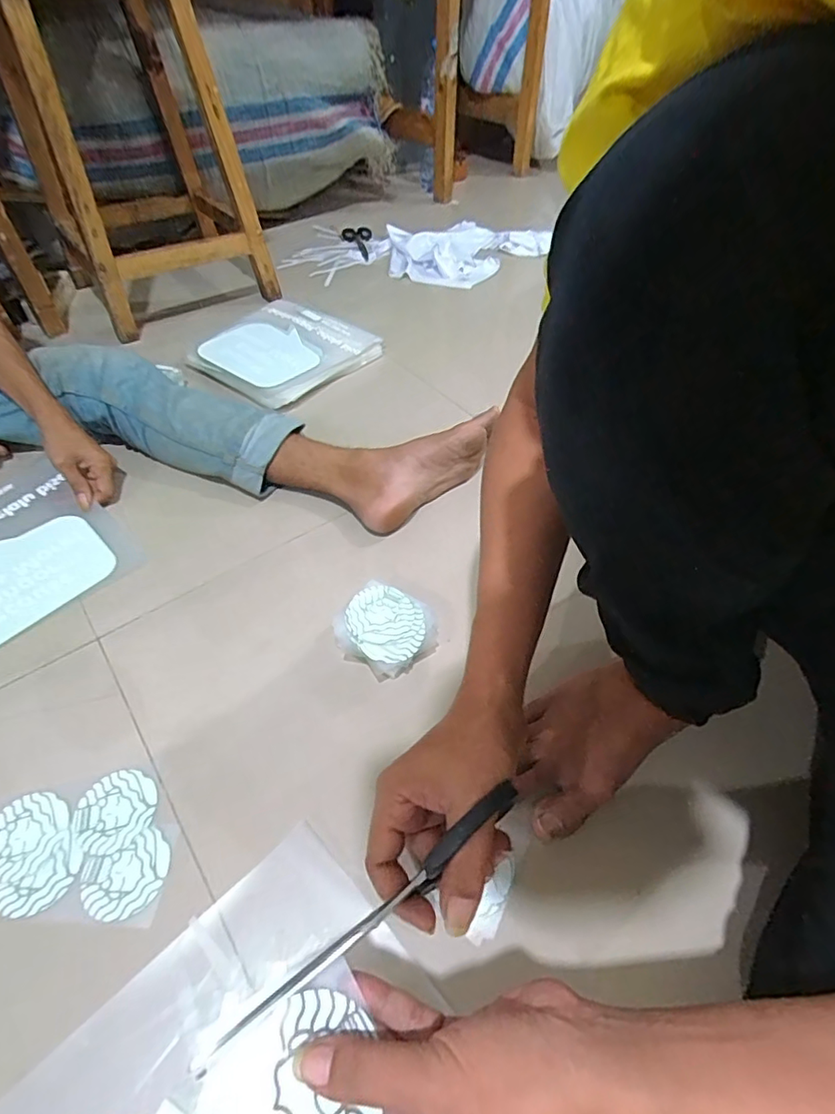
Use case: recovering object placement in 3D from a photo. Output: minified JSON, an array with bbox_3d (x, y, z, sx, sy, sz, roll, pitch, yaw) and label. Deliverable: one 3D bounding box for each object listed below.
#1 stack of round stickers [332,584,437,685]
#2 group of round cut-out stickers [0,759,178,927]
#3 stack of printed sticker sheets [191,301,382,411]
[{"bbox_3d":[-0.035,0.079,0.569,0.100,0.032,0.087,34,57,23],"label":"stack of round stickers"},{"bbox_3d":[-0.292,0.239,0.454,0.166,0.004,0.117,2,50,-1],"label":"group of round cut-out stickers"},{"bbox_3d":[-0.243,-0.376,0.943,0.264,0.020,0.271,33,54,21],"label":"stack of printed sticker sheets"}]

